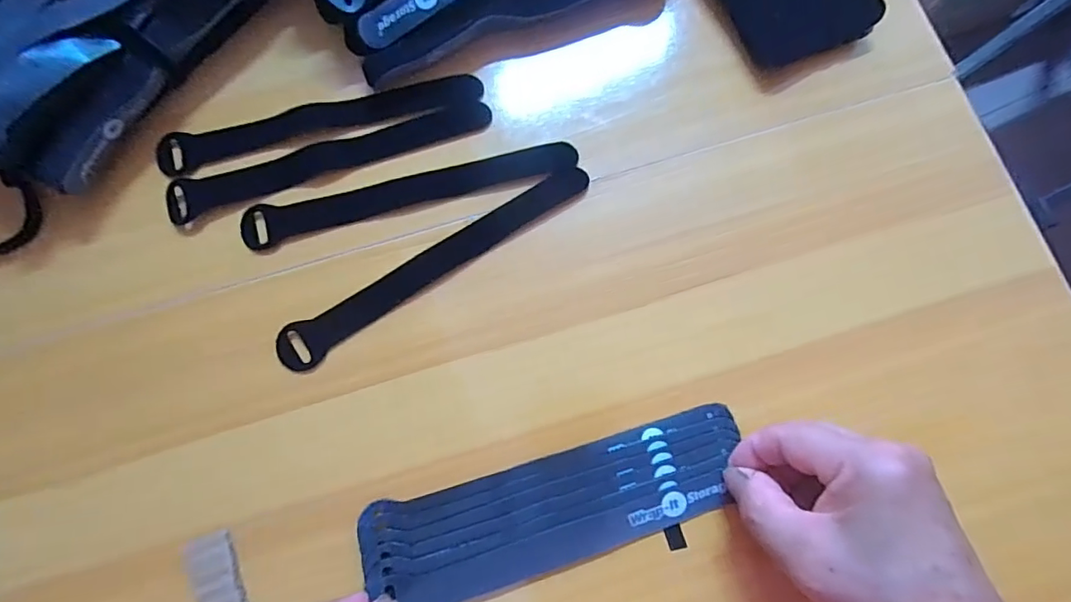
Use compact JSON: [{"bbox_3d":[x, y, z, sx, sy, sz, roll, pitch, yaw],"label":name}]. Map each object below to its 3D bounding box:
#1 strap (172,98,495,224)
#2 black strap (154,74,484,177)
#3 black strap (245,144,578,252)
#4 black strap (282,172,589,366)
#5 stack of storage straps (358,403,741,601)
[{"bbox_3d":[-0.121,-0.086,0.316,0.190,0.004,0.021,-20,86,-6],"label":"strap"},{"bbox_3d":[-0.129,-0.110,0.321,0.194,0.005,0.025,-15,82,-2],"label":"black strap"},{"bbox_3d":[-0.072,-0.065,0.314,0.195,0.008,0.024,-15,77,-3],"label":"black strap"},{"bbox_3d":[-0.055,-0.023,0.302,0.194,0.006,0.026,-33,67,-7],"label":"black strap"},{"bbox_3d":[0.012,0.107,0.270,0.193,0.007,0.054,-17,77,-4],"label":"stack of storage straps"}]

